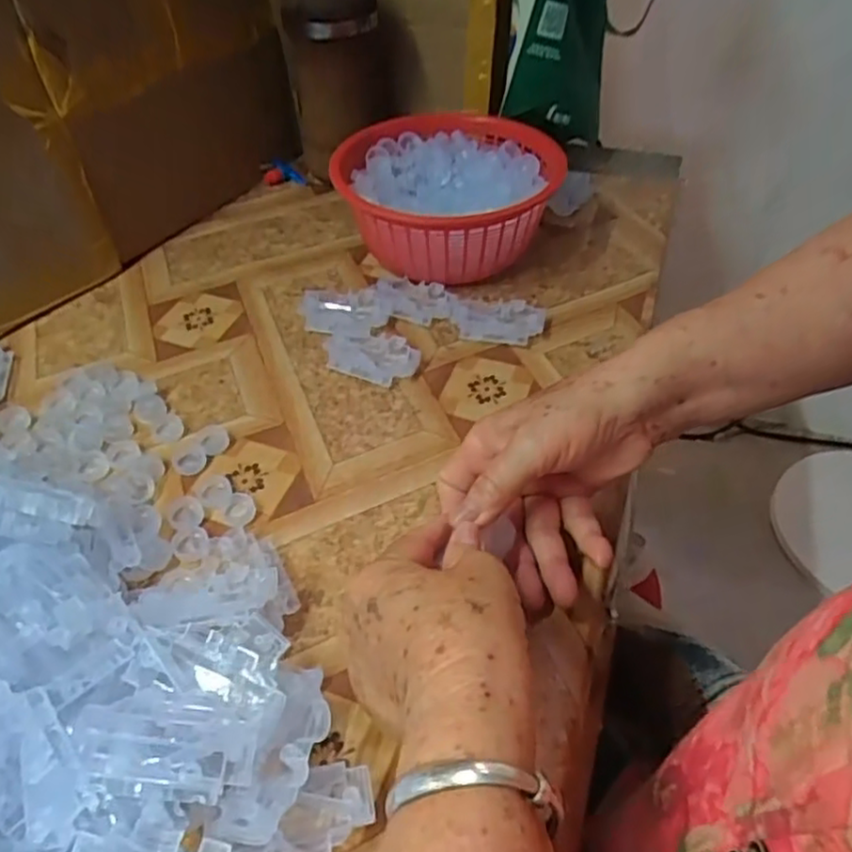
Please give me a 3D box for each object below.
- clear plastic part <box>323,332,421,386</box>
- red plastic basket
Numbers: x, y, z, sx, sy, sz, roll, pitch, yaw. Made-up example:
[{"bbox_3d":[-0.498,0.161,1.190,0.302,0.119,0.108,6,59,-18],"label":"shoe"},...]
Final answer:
[{"bbox_3d":[-0.040,-0.051,0.506,0.072,0.015,0.044,20,48,18],"label":"clear plastic part"},{"bbox_3d":[0.020,-0.193,0.590,0.182,0.073,0.186,-8,46,-9],"label":"red plastic basket"}]

